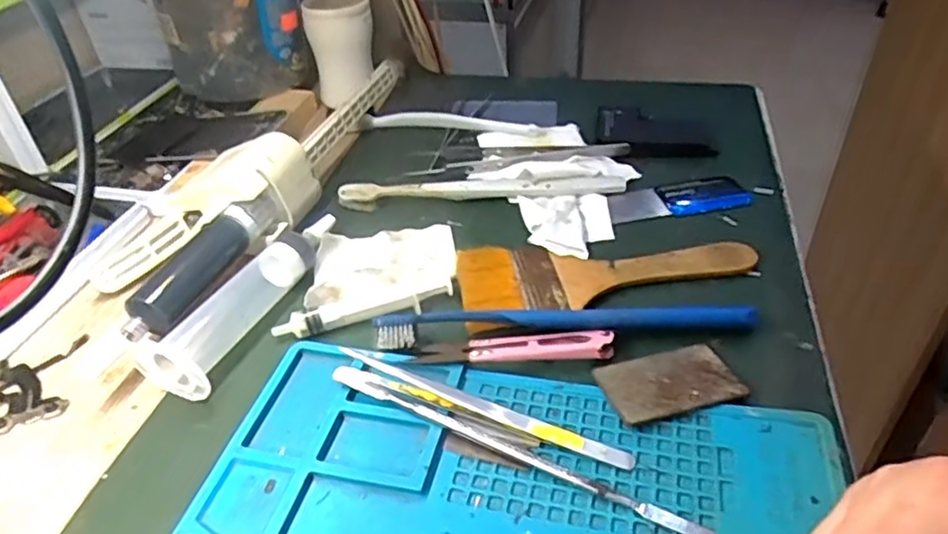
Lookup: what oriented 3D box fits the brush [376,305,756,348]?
[{"bbox_3d":[0.045,0.027,0.320,0.184,0.013,0.014,-3,38,1],"label":"brush"}]

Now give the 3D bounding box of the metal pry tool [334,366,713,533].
[{"bbox_3d":[0.013,0.073,0.273,0.169,0.009,0.010,17,43,24],"label":"metal pry tool"}]

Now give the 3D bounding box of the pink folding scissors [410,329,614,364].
[{"bbox_3d":[0.020,0.037,0.314,0.091,0.006,0.020,1,38,5],"label":"pink folding scissors"}]

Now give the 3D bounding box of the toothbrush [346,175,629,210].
[{"bbox_3d":[0.006,-0.051,0.429,0.184,0.011,0.014,-3,38,1],"label":"toothbrush"}]

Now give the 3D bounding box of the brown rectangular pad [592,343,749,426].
[{"bbox_3d":[0.088,0.052,0.296,0.059,0.004,0.036,-13,39,-12],"label":"brown rectangular pad"}]

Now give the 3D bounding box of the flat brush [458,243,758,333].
[{"bbox_3d":[0.070,-0.002,0.362,0.158,0.006,0.065,-12,39,-11],"label":"flat brush"}]

